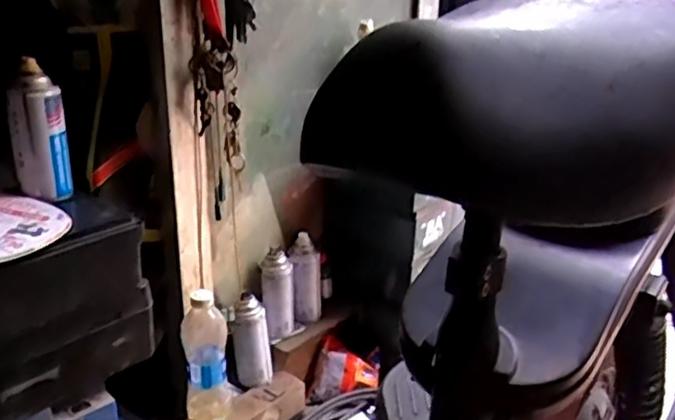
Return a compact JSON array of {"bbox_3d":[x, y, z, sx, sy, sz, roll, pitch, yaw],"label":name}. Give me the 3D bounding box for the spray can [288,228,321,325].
[{"bbox_3d":[-0.058,0.127,1.159,0.057,0.152,0.065,2,22,3],"label":"spray can"}]

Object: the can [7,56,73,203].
[{"bbox_3d":[-0.379,-0.097,0.814,0.048,0.160,0.055,11,24,22],"label":"can"}]

